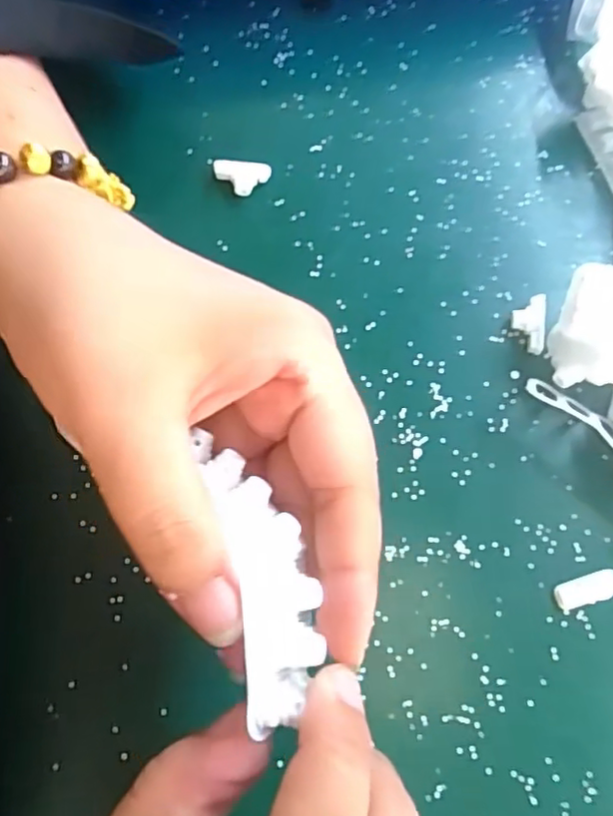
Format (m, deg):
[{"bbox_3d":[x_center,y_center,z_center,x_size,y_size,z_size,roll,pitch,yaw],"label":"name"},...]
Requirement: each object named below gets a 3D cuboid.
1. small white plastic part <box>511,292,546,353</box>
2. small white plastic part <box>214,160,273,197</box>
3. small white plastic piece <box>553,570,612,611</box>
[{"bbox_3d":[0.086,-0.033,0.241,0.012,0.008,0.022,7,76,2],"label":"small white plastic part"},{"bbox_3d":[-0.028,-0.096,0.258,0.024,0.008,0.012,10,76,3],"label":"small white plastic part"},{"bbox_3d":[0.100,0.064,0.218,0.024,0.004,0.010,-17,76,-4],"label":"small white plastic piece"}]

